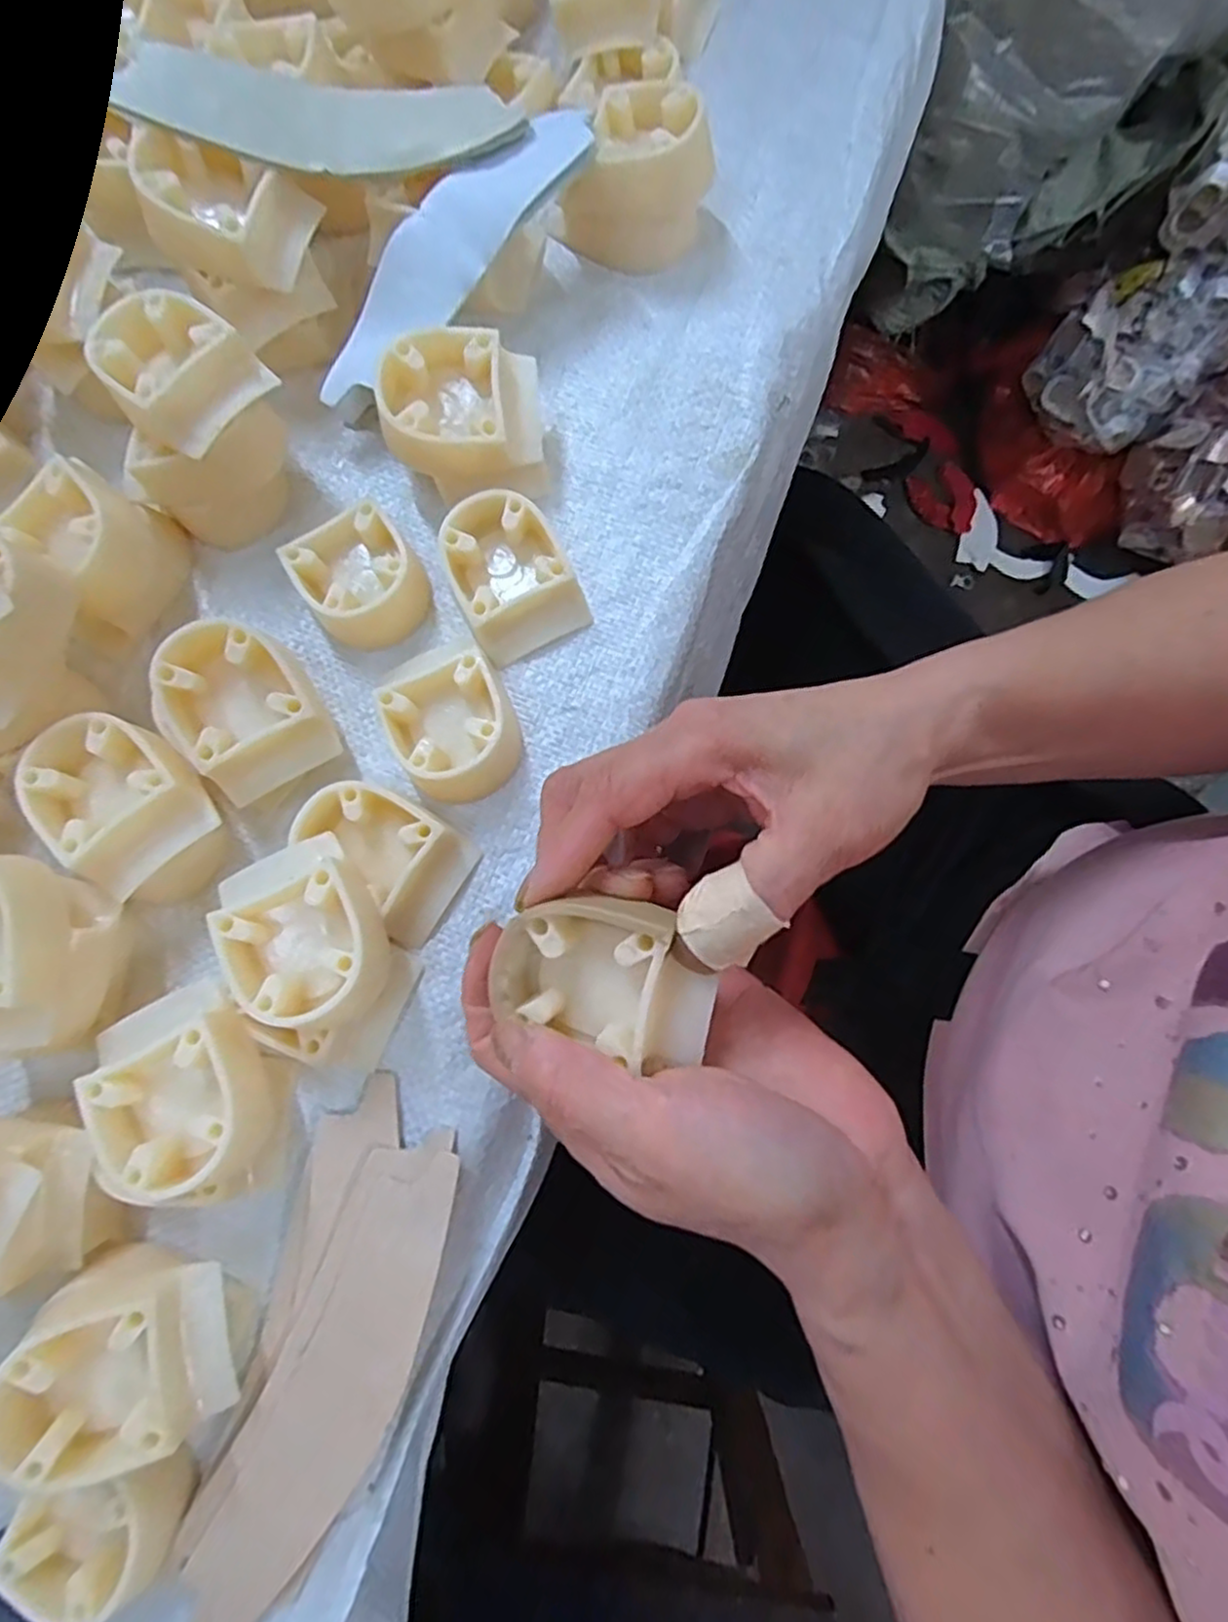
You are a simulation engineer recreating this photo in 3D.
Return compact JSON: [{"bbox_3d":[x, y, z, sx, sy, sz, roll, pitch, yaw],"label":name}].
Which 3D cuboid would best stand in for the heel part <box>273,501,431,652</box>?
[{"bbox_3d":[-0.101,-0.094,0.289,0.045,0.022,0.051,-39,81,-5],"label":"heel part"}]

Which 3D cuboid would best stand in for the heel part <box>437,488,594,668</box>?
[{"bbox_3d":[-0.040,-0.095,0.285,0.048,0.022,0.057,-25,80,-3],"label":"heel part"}]

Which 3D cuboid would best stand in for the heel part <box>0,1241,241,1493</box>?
[{"bbox_3d":[-0.153,0.173,0.226,0.056,0.043,0.050,-6,80,0],"label":"heel part"}]

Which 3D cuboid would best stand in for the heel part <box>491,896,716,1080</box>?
[{"bbox_3d":[-0.001,0.045,0.202,0.060,0.025,0.040,20,81,5],"label":"heel part"}]

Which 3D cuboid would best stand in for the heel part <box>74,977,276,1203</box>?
[{"bbox_3d":[-0.142,0.092,0.244,0.050,0.041,0.061,-35,81,-5],"label":"heel part"}]

